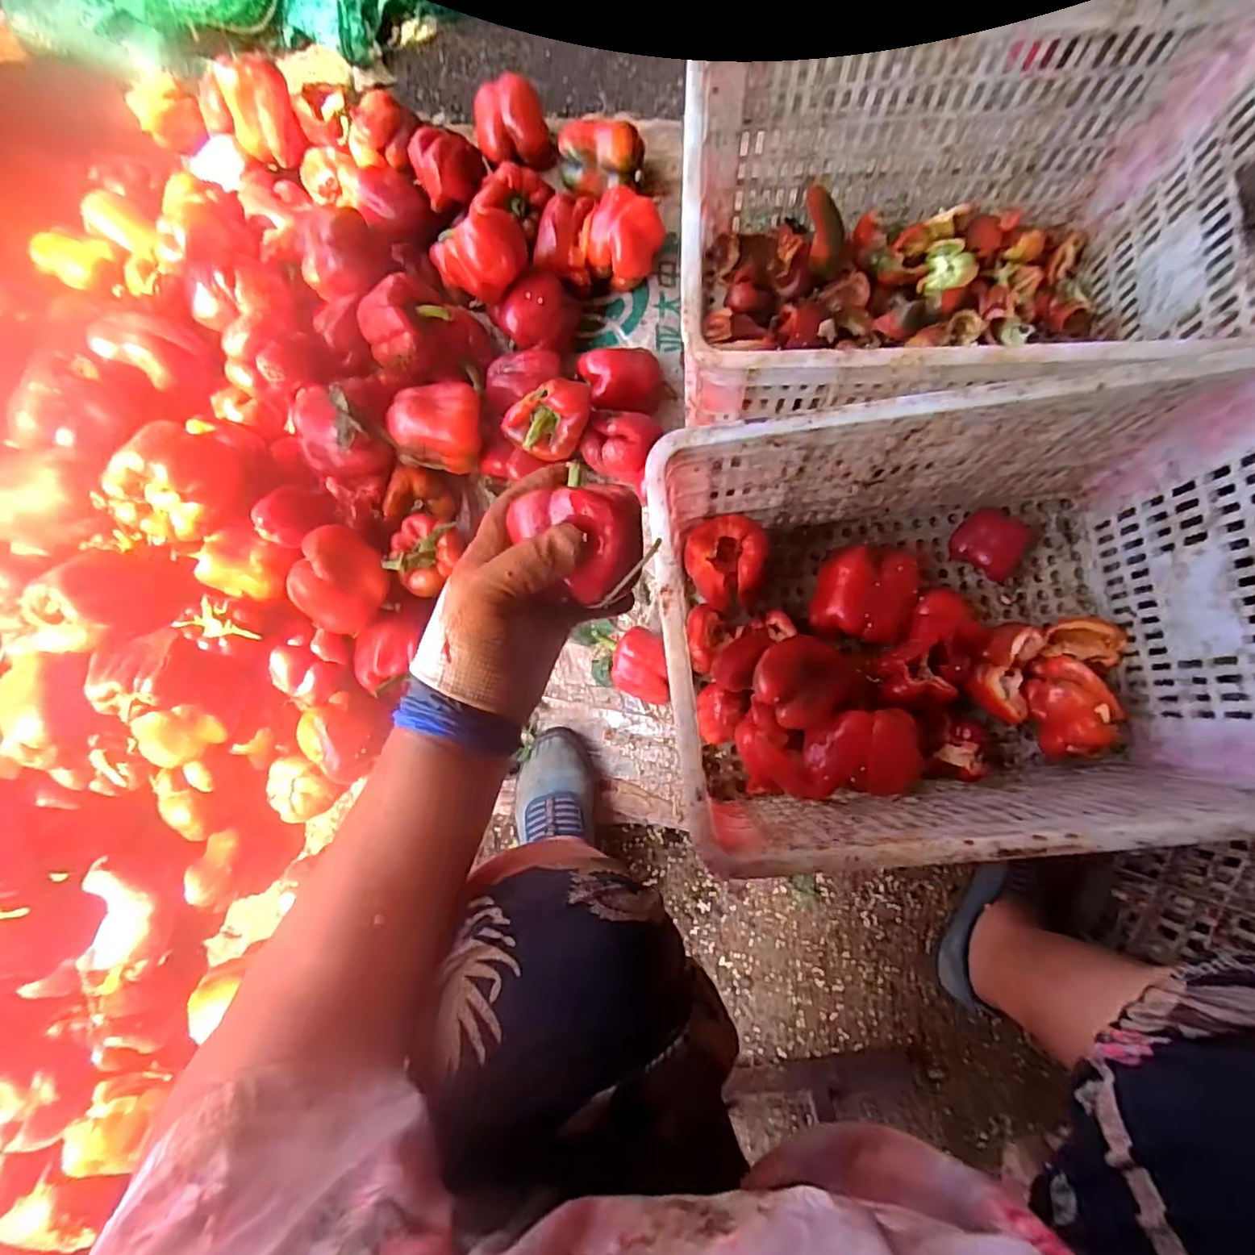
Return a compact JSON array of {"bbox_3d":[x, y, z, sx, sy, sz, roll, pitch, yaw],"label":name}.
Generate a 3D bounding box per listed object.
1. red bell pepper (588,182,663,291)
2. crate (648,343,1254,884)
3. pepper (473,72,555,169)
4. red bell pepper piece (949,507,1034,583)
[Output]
[{"bbox_3d":[-0.005,-0.490,0.800,0.095,0.078,0.082,38,87,8],"label":"red bell pepper"},{"bbox_3d":[0.296,0.004,0.613,0.499,0.293,0.348,-7,82,3],"label":"crate"},{"bbox_3d":[-0.154,-0.667,0.835,0.090,0.070,0.095,-1,82,4],"label":"pepper"},{"bbox_3d":[0.426,-0.103,0.731,0.077,0.033,0.080,-1,82,4],"label":"red bell pepper piece"}]

